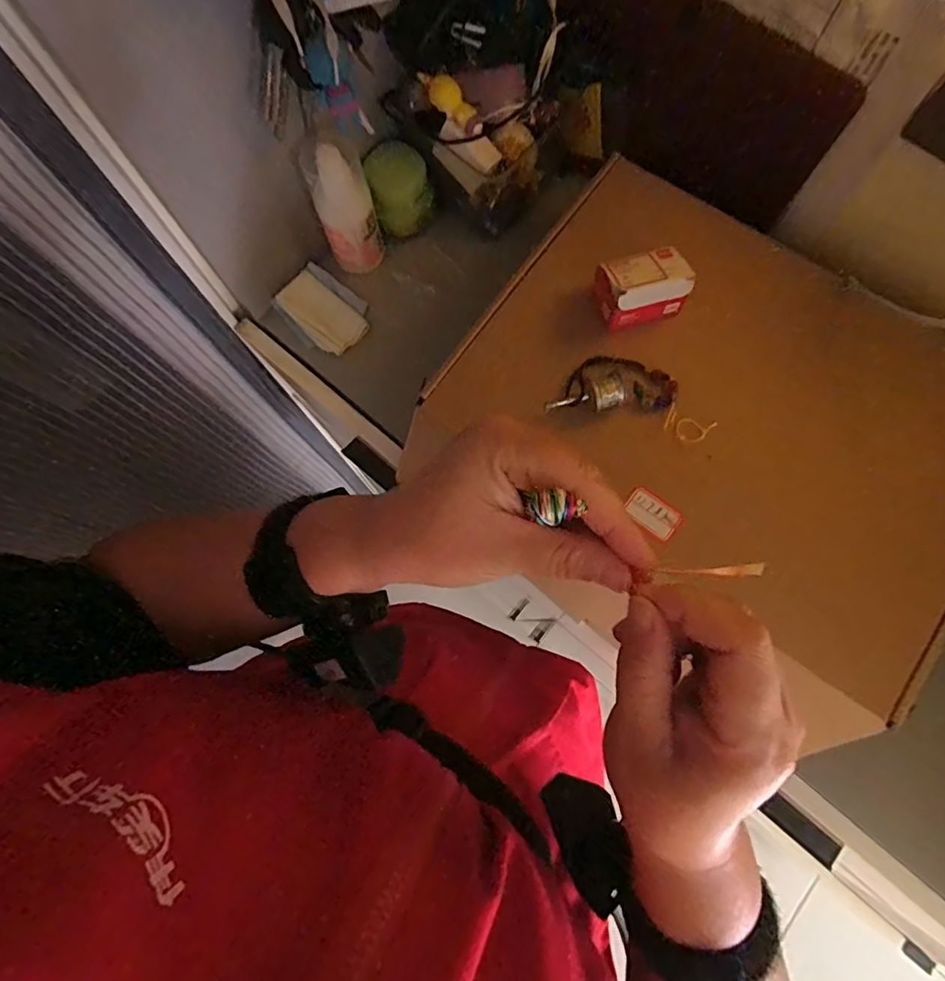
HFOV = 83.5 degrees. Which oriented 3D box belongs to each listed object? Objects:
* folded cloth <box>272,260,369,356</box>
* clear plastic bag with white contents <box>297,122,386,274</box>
[{"bbox_3d":[-0.136,-0.163,0.485,0.078,0.011,0.062,41,92,-6],"label":"folded cloth"},{"bbox_3d":[-0.106,-0.235,0.438,0.045,0.118,0.032,-18,76,-3],"label":"clear plastic bag with white contents"}]

